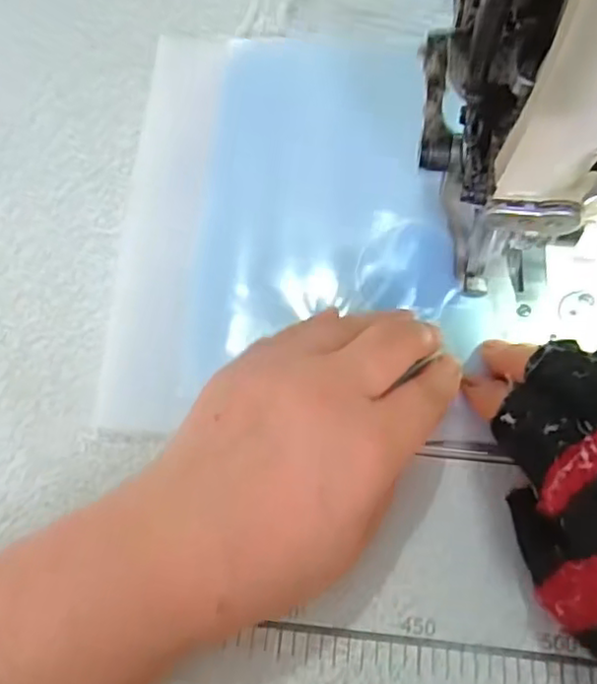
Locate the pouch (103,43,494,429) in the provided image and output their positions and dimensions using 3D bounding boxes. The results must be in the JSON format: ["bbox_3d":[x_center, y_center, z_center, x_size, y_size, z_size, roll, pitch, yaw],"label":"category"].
[{"bbox_3d":[-0.002,-0.067,0.319,0.159,0.009,0.221,0,64,3],"label":"pouch"}]

